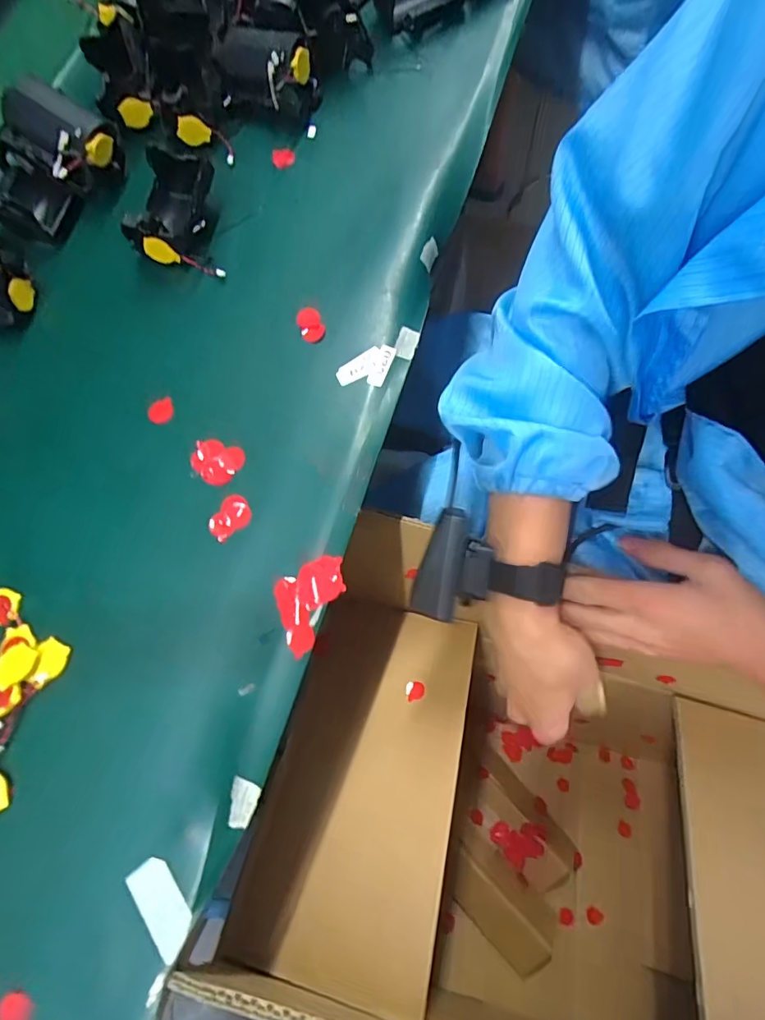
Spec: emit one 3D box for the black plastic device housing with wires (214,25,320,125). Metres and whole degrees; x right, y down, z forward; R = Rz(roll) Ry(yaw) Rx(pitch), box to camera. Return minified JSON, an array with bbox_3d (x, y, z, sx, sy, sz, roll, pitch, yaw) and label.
[{"bbox_3d":[-0.091,-0.336,0.380,0.079,0.043,0.051,25,76,11],"label":"black plastic device housing with wires"}]

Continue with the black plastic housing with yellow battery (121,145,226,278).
[{"bbox_3d":[-0.146,-0.216,0.348,0.064,0.037,0.091,0,73,4],"label":"black plastic housing with yellow battery"}]

